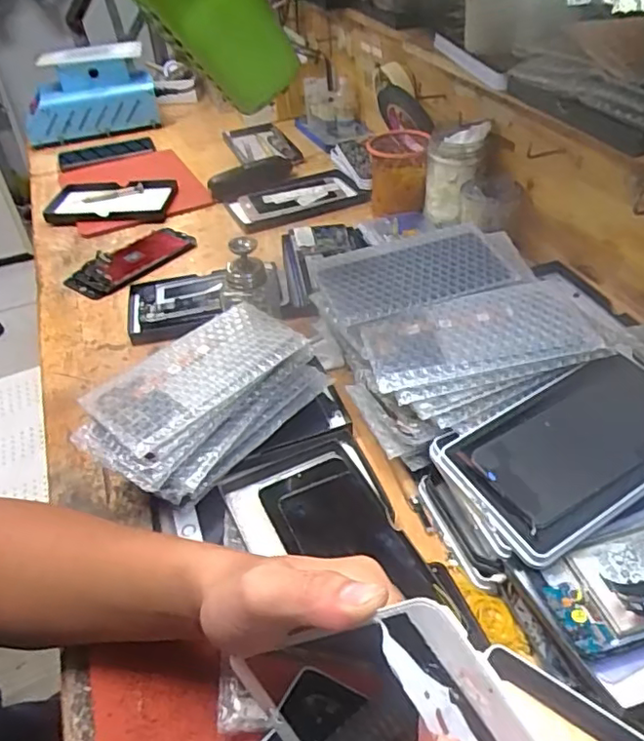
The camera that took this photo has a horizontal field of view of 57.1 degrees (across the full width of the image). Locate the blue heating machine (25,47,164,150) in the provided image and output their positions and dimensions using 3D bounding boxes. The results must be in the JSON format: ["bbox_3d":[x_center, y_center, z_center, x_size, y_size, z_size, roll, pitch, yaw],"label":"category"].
[{"bbox_3d":[-0.418,-0.495,1.050,0.227,0.137,0.107,-11,42,-6],"label":"blue heating machine"}]

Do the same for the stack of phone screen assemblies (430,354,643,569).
[{"bbox_3d":[0.182,0.051,0.428,0.183,0.019,0.110,-27,50,-17],"label":"stack of phone screen assemblies"}]

